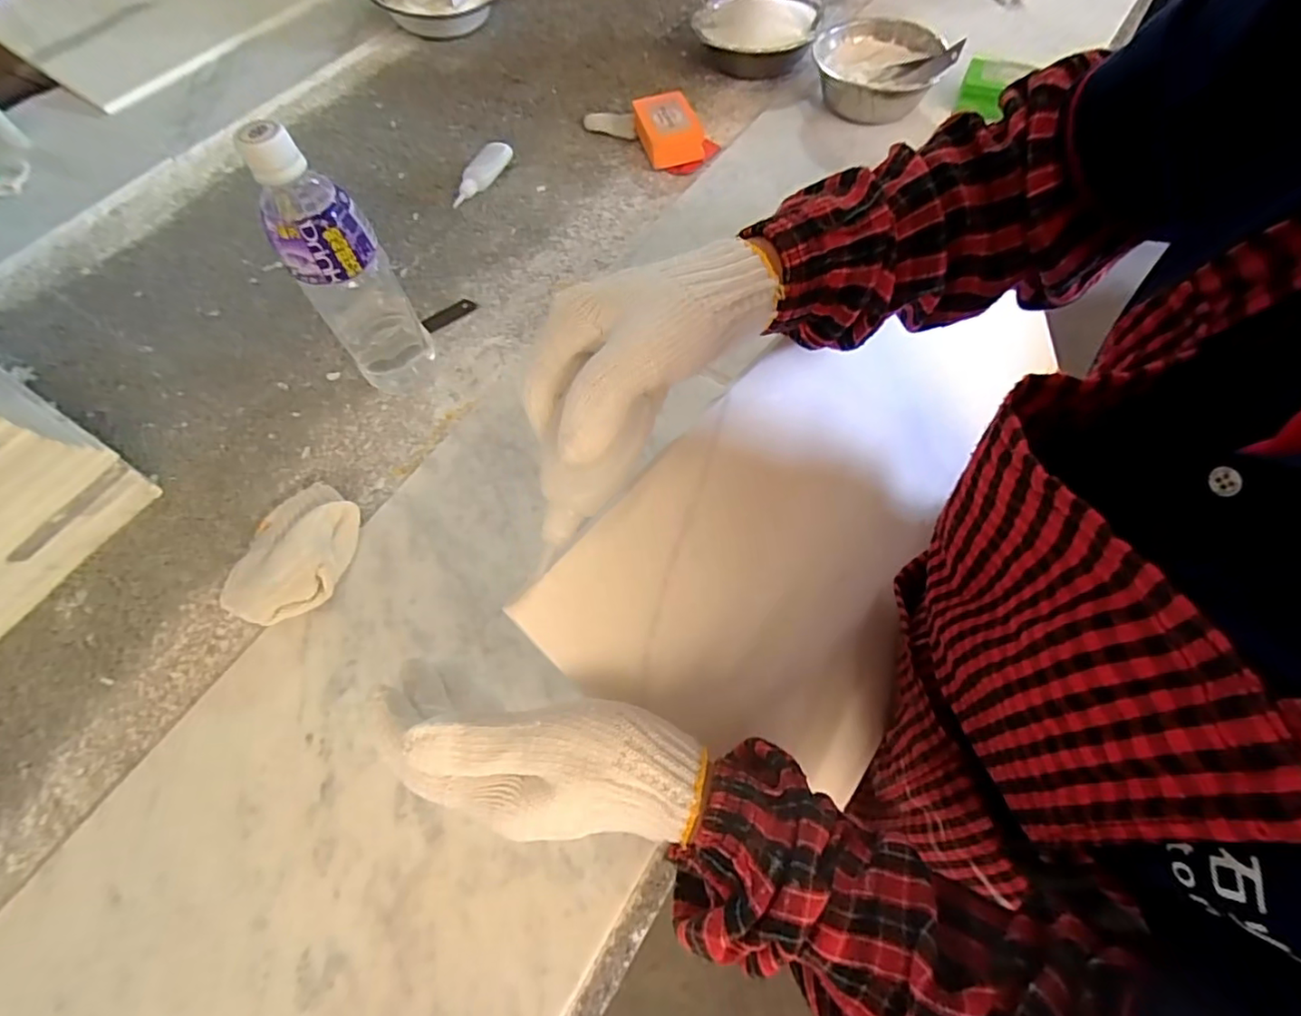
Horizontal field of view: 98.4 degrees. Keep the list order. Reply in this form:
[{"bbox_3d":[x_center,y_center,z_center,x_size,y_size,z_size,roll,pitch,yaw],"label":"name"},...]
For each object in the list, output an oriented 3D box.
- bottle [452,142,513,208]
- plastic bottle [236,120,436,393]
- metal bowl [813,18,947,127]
[{"bbox_3d":[-0.189,-0.373,0.627,0.027,0.025,0.085,24,65,14],"label":"bottle"},{"bbox_3d":[-0.232,-0.179,0.426,0.067,0.202,0.080,-33,65,-13],"label":"plastic bottle"},{"bbox_3d":[0.256,-0.492,0.640,0.143,0.062,0.130,7,63,8],"label":"metal bowl"}]

